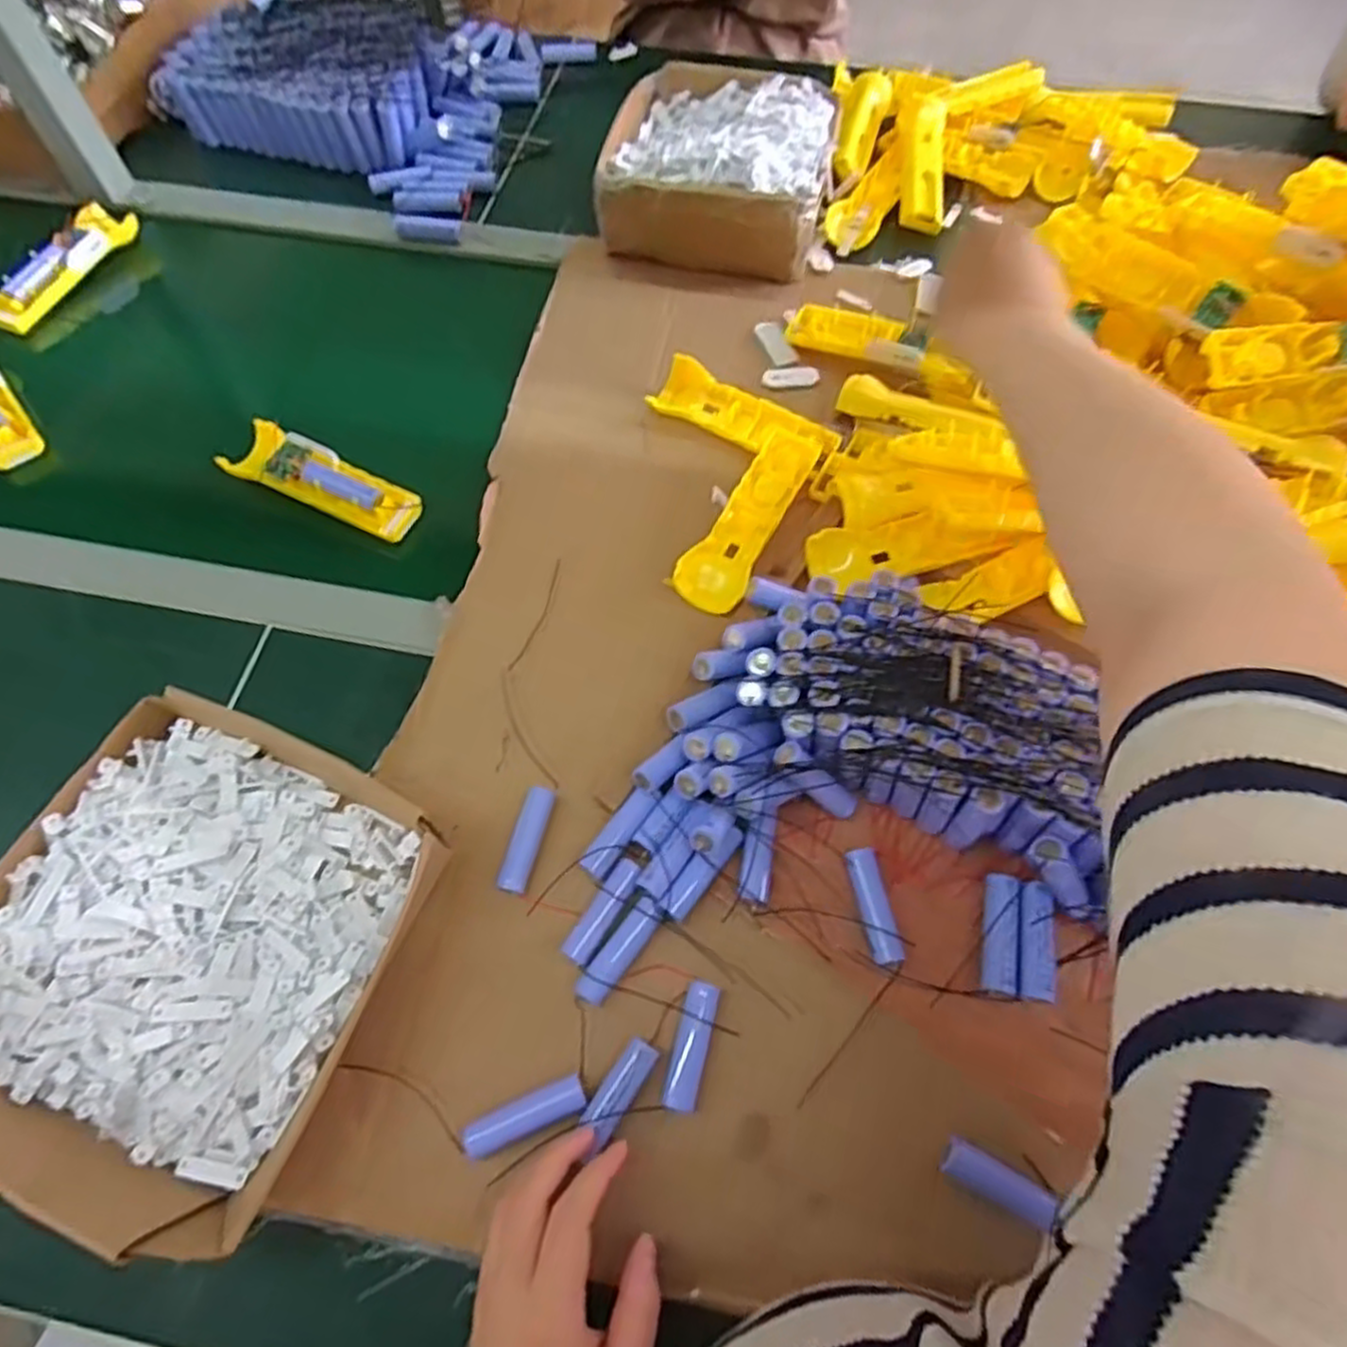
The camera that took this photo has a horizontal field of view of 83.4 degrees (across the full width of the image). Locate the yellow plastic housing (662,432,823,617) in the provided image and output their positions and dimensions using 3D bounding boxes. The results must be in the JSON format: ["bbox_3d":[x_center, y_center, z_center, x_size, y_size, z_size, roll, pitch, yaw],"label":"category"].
[{"bbox_3d":[0.059,-0.121,0.585,0.049,0.017,0.177,25,67,12],"label":"yellow plastic housing"}]

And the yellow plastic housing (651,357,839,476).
[{"bbox_3d":[0.060,-0.217,0.636,0.162,0.020,0.044,30,68,14],"label":"yellow plastic housing"}]

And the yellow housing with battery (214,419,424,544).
[{"bbox_3d":[-0.283,-0.157,0.616,0.159,0.032,0.053,21,66,10],"label":"yellow housing with battery"}]

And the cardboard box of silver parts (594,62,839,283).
[{"bbox_3d":[0.046,-0.507,0.747,0.206,0.092,0.233,11,65,5],"label":"cardboard box of silver parts"}]

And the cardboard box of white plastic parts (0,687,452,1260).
[{"bbox_3d":[-0.272,0.151,0.430,0.220,0.059,0.242,19,66,9],"label":"cardboard box of white plastic parts"}]

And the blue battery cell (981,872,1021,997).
[{"bbox_3d":[0.192,0.151,0.443,0.017,0.015,0.068,12,65,6],"label":"blue battery cell"}]

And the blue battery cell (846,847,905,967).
[{"bbox_3d":[0.120,0.139,0.454,0.020,0.022,0.067,-8,64,-4],"label":"blue battery cell"}]

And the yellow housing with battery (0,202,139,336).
[{"bbox_3d":[-0.598,-0.399,0.743,0.033,0.040,0.175,14,65,7],"label":"yellow housing with battery"}]

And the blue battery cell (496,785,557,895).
[{"bbox_3d":[-0.092,0.104,0.477,0.017,0.013,0.068,12,65,6],"label":"blue battery cell"}]

